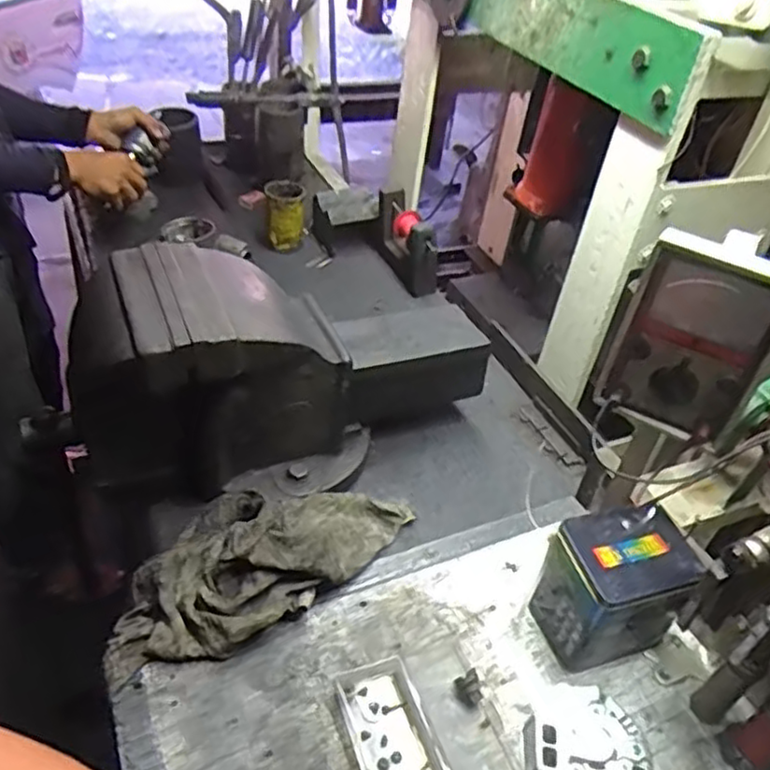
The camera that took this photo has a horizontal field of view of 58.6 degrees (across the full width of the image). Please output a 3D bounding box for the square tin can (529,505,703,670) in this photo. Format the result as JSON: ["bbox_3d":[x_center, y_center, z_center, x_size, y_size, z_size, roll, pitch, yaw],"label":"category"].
[{"bbox_3d":[0.235,0.206,0.707,0.142,0.143,0.096,-5,42,-14],"label":"square tin can"}]

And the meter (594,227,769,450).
[{"bbox_3d":[0.270,-0.041,0.601,0.129,0.172,0.059,27,44,21],"label":"meter"}]

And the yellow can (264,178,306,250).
[{"bbox_3d":[-0.193,-0.327,1.320,0.073,0.107,0.070,-4,42,-13],"label":"yellow can"}]

